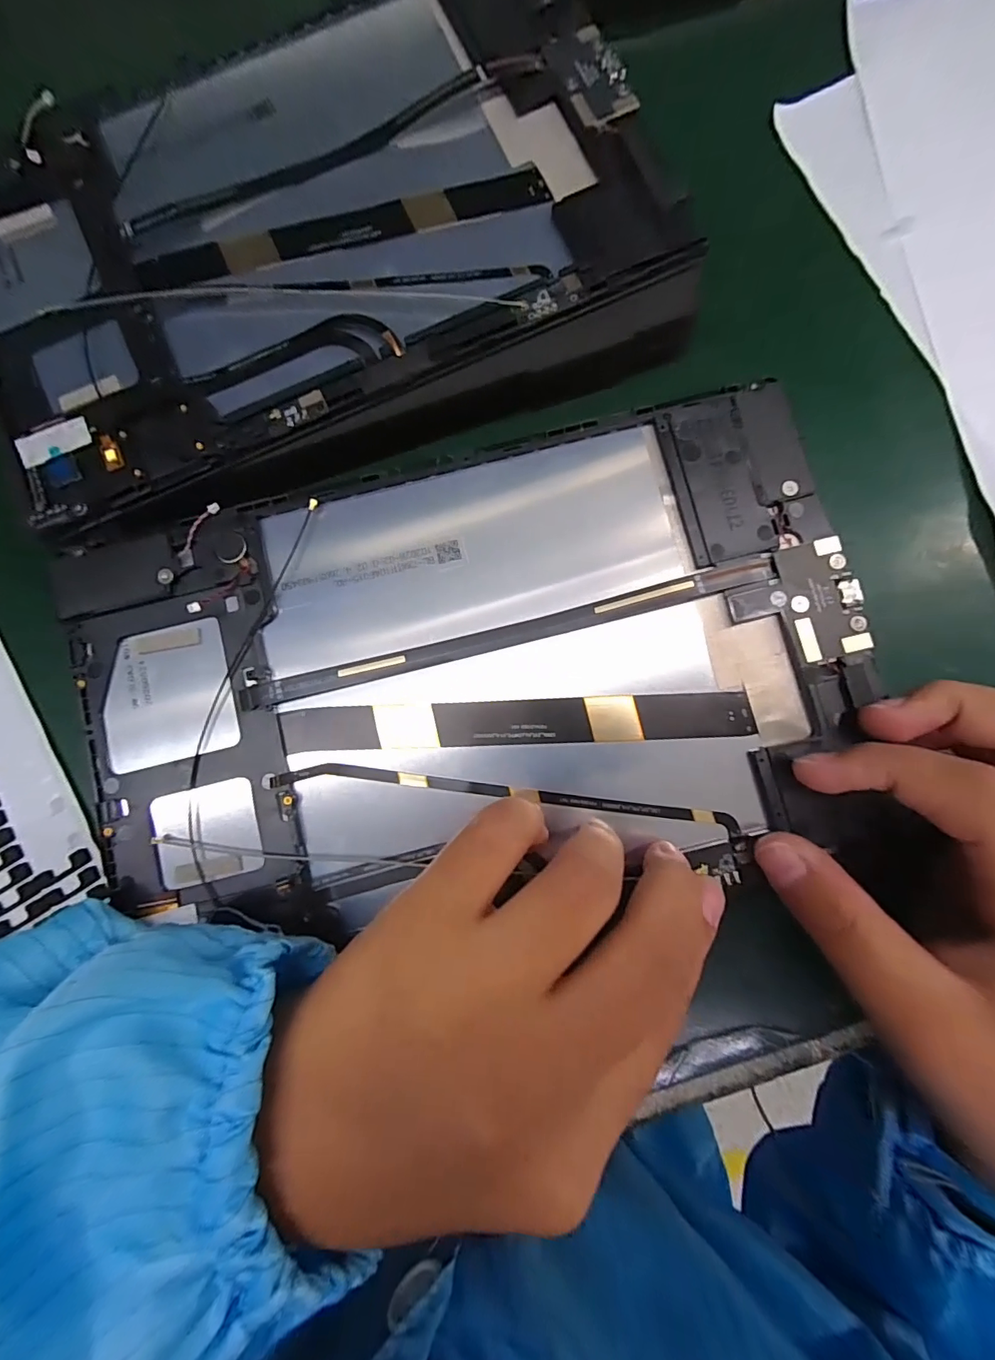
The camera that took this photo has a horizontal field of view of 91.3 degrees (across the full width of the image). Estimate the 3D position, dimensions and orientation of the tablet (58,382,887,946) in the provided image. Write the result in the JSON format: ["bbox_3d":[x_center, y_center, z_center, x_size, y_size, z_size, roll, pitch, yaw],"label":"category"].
[{"bbox_3d":[-0.009,-0.004,0.151,0.231,0.009,0.134,-14,85,-1],"label":"tablet"}]

